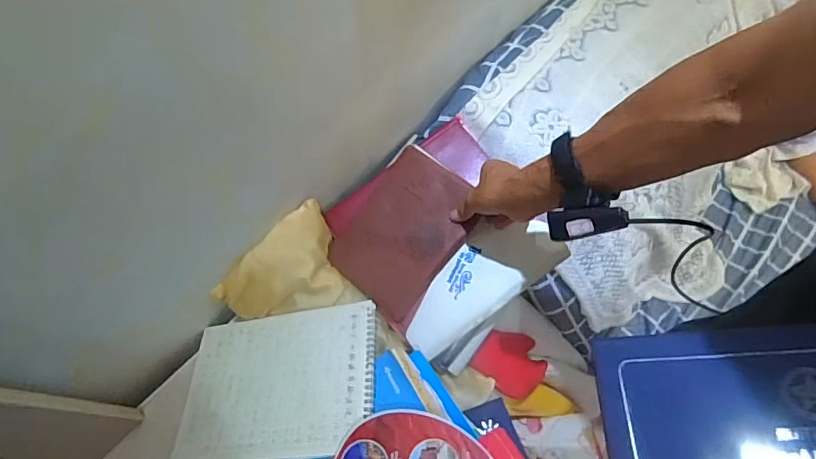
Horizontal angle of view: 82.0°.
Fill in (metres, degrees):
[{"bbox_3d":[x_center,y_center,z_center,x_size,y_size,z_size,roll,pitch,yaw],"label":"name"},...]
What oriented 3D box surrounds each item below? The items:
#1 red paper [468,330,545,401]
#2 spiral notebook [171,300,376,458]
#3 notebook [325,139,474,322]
[{"bbox_3d":[0.176,0.221,0.797,0.136,0.015,0.105,44,63,-11],"label":"red paper"},{"bbox_3d":[-0.168,0.194,0.602,0.257,0.009,0.184,-11,53,11],"label":"spiral notebook"},{"bbox_3d":[-0.006,0.000,0.681,0.151,0.021,0.211,39,91,13],"label":"notebook"}]

